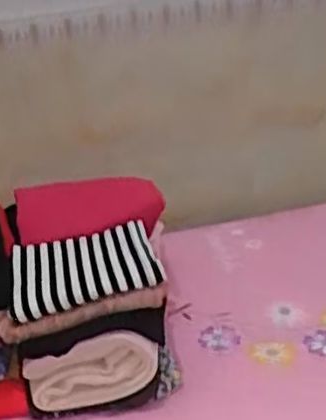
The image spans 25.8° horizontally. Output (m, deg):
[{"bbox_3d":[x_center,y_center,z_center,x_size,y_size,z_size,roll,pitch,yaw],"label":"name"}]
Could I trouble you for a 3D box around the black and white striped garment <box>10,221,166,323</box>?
[{"bbox_3d":[-0.112,0.084,1.005,0.207,0.058,0.152,-8,28,-4],"label":"black and white striped garment"}]

